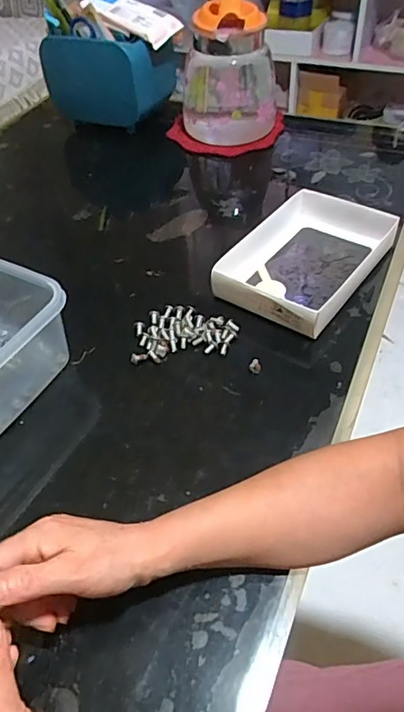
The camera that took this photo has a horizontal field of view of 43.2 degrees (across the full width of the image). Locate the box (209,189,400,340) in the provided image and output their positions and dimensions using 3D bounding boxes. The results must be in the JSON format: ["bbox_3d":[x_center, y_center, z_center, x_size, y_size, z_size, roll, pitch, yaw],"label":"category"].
[{"bbox_3d":[0.125,-0.122,0.623,0.152,0.044,0.231,30,56,29],"label":"box"}]

